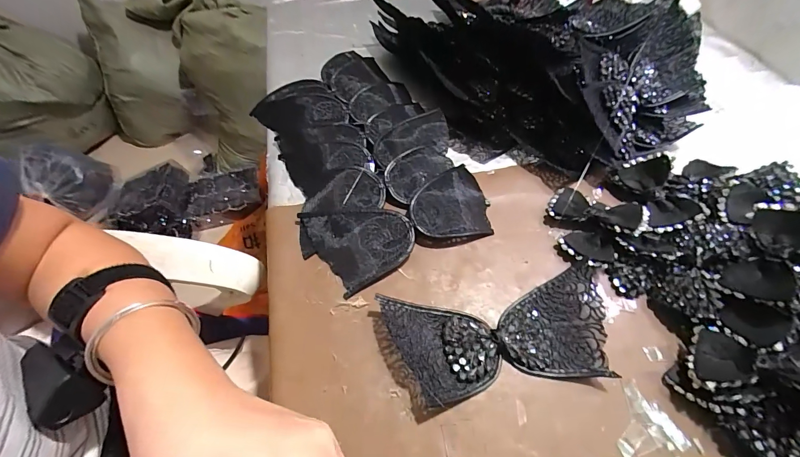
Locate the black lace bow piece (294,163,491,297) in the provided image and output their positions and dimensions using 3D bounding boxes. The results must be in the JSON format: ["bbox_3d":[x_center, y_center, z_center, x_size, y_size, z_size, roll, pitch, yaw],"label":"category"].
[{"bbox_3d":[0.005,-0.007,0.376,0.193,0.021,0.093,-22,59,-14],"label":"black lace bow piece"}]

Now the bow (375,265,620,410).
[{"bbox_3d":[0.084,0.094,0.308,0.196,0.021,0.091,-5,56,-3],"label":"bow"}]

